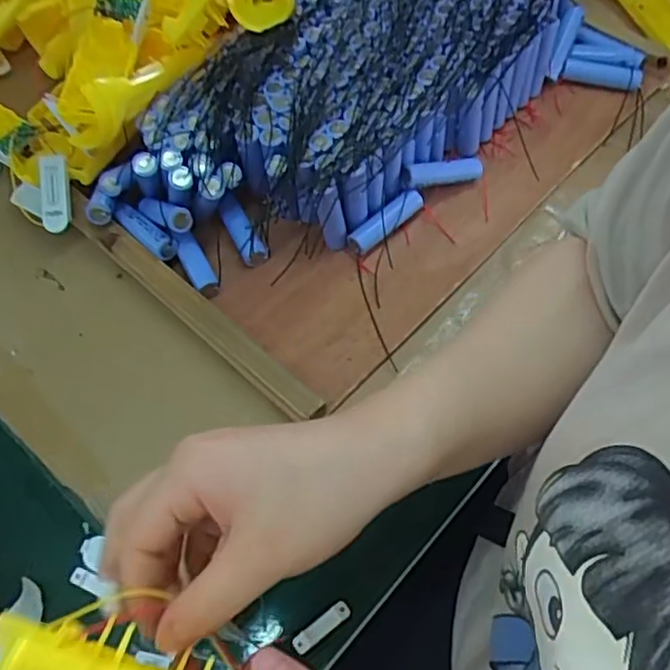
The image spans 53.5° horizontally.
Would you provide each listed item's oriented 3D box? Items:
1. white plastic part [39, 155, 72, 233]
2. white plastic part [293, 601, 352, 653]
[{"bbox_3d":[-0.211,-0.106,0.500,0.023,0.010,0.056,-5,87,0],"label":"white plastic part"},{"bbox_3d":[-0.008,0.170,0.387,0.038,0.004,0.010,-33,78,-16],"label":"white plastic part"}]

